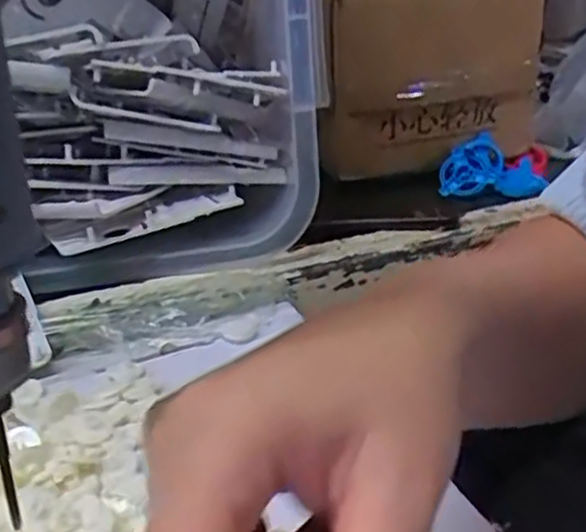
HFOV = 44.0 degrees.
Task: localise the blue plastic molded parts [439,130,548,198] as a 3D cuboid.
[{"bbox_3d":[0.205,-0.103,0.745,0.104,0.041,0.077,3,25,11],"label":"blue plastic molded parts"}]

